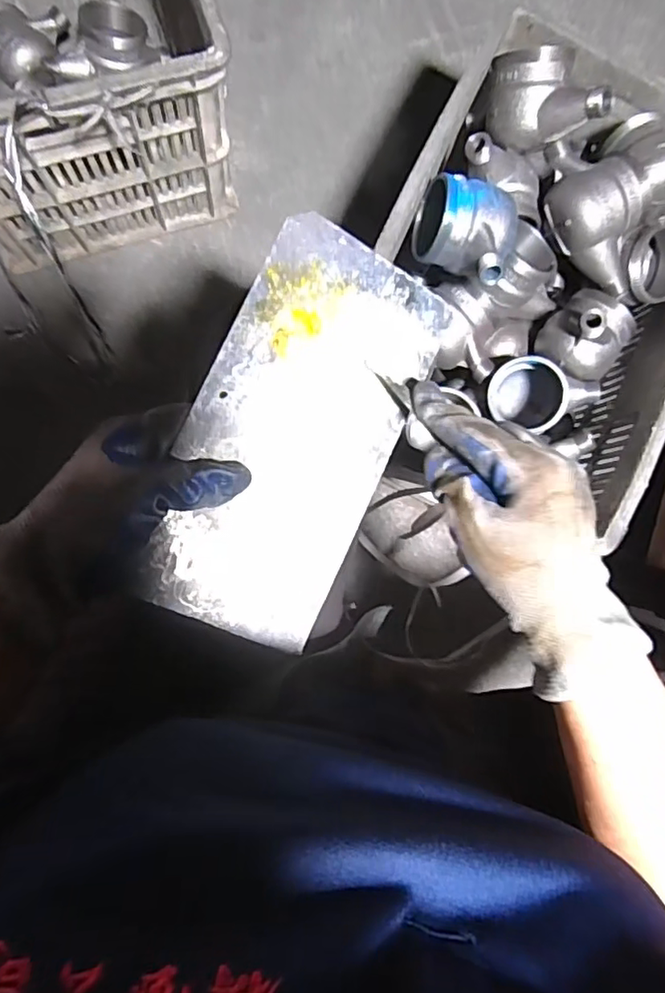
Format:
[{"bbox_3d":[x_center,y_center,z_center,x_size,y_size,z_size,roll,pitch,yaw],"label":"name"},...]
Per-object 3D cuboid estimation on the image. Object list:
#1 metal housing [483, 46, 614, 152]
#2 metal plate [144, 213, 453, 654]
[{"bbox_3d":[0.215,-0.399,0.568,0.115,0.075,0.090,-4,113,31],"label":"metal housing"},{"bbox_3d":[-0.020,-0.036,0.336,0.116,0.006,0.234,27,85,-21],"label":"metal plate"}]

